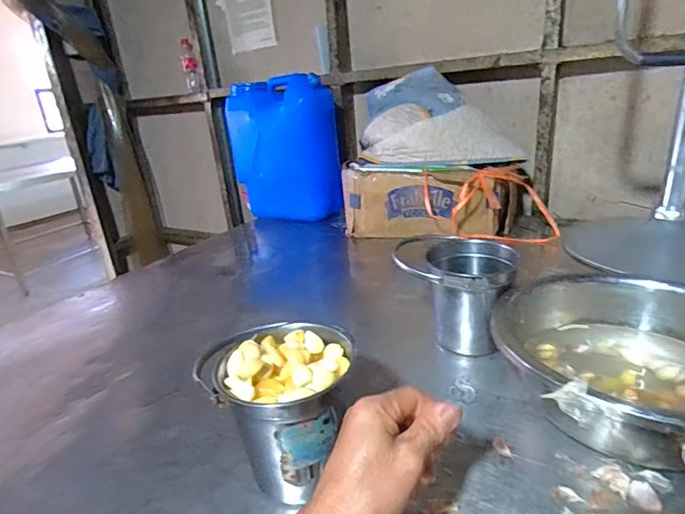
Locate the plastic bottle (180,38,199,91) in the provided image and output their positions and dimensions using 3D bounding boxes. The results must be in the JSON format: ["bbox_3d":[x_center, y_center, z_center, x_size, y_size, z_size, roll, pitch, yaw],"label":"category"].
[{"bbox_3d":[-0.597,-0.739,1.728,0.051,0.207,0.061,-13,22,-17],"label":"plastic bottle"}]

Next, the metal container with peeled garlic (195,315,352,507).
[{"bbox_3d":[-0.058,0.159,0.450,0.136,0.133,0.118,-3,21,7],"label":"metal container with peeled garlic"}]

